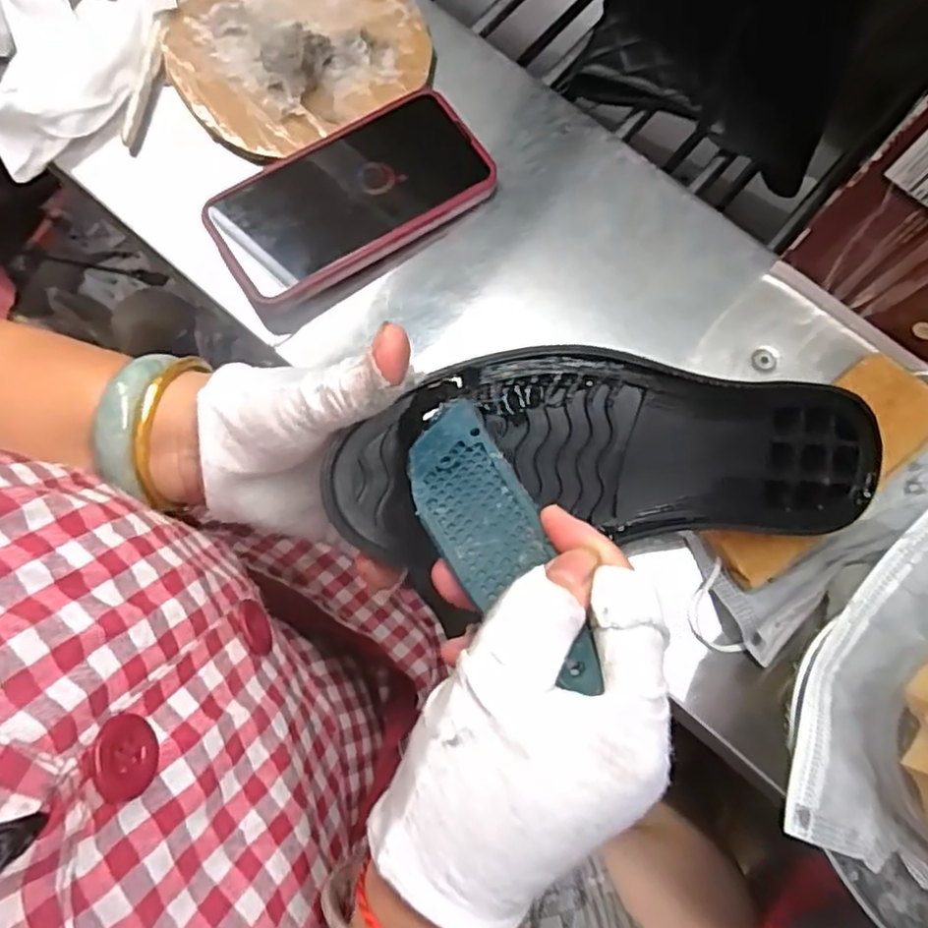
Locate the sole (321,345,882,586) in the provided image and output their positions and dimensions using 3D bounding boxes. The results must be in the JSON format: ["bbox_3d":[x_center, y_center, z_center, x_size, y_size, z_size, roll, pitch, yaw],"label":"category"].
[{"bbox_3d":[0.072,-0.004,0.282,0.246,0.030,0.077,0,78,-15],"label":"sole"}]

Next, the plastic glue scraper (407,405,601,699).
[{"bbox_3d":[0.008,0.023,0.221,0.035,0.007,0.112,-24,54,-4],"label":"plastic glue scraper"}]

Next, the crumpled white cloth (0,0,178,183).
[{"bbox_3d":[-0.234,-0.279,0.408,0.093,0.029,0.209,23,79,5],"label":"crumpled white cloth"}]

